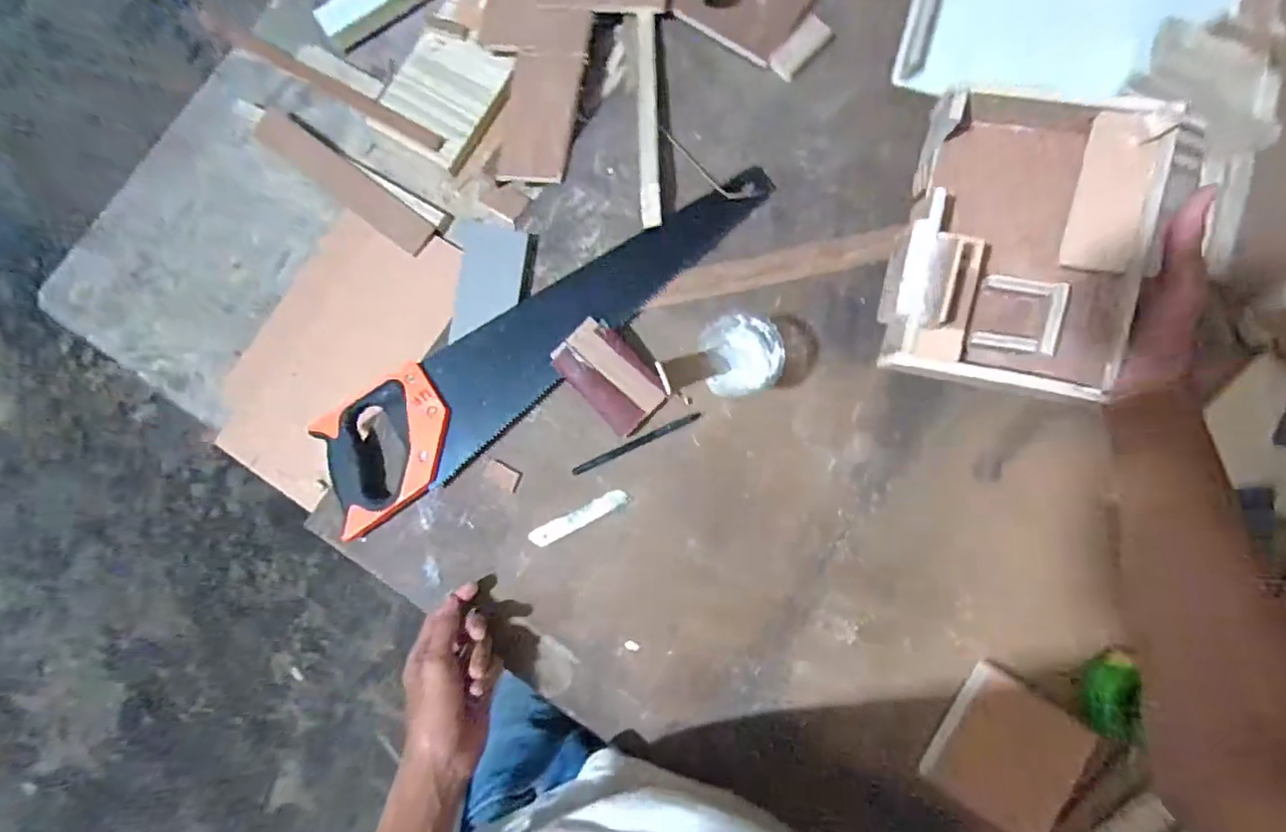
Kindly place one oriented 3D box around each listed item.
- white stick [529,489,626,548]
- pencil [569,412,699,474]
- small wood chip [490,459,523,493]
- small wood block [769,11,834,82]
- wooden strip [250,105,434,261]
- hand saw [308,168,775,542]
[{"bbox_3d":[-0.062,0.099,0.556,0.098,0.010,0.019,-28,84,-2],"label":"white stick"},{"bbox_3d":[-0.006,0.027,0.558,0.135,0.006,0.009,-25,84,-2],"label":"pencil"},{"bbox_3d":[-0.135,0.058,0.556,0.032,0.007,0.021,30,85,4],"label":"small wood chip"},{"bbox_3d":[0.164,-0.384,0.592,0.033,0.004,0.076,42,86,5],"label":"small wood block"},{"bbox_3d":[-0.332,-0.261,0.634,0.234,0.012,0.042,38,85,5],"label":"wooden strip"},{"bbox_3d":[-0.089,-0.083,0.560,0.536,0.031,0.113,-36,85,-3],"label":"hand saw"}]

